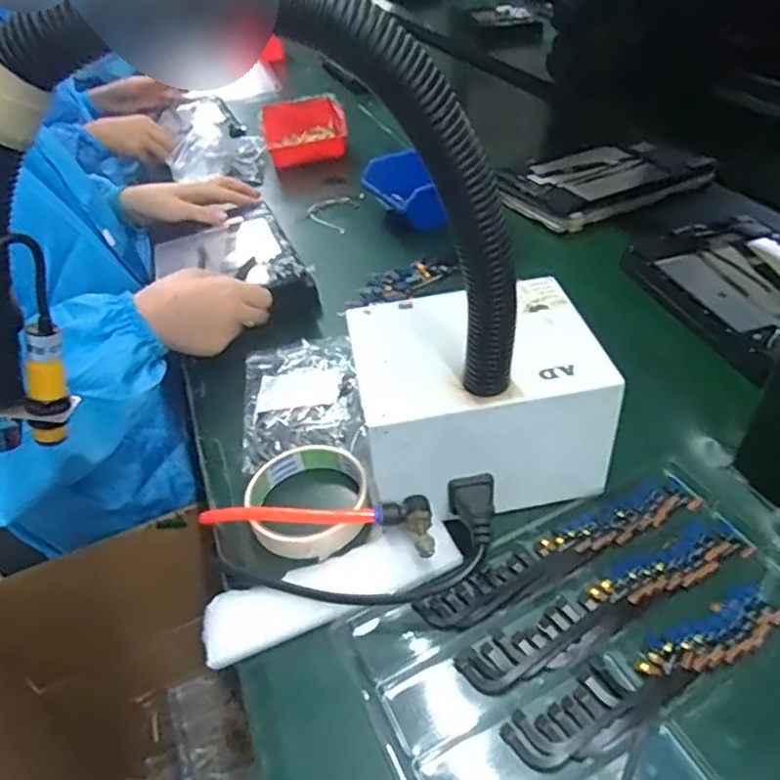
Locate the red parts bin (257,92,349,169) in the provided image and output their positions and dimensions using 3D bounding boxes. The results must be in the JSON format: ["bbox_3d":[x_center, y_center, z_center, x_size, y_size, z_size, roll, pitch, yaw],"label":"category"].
[{"bbox_3d":[-0.134,-0.400,0.961,0.124,0.071,0.125,-12,41,-6],"label":"red parts bin"}]

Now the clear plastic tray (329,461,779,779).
[{"bbox_3d":[0.132,0.155,0.330,0.258,0.009,0.212,-24,45,-18],"label":"clear plastic tray"}]

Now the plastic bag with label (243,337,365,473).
[{"bbox_3d":[-0.076,0.005,0.532,0.097,0.014,0.138,-9,42,-2],"label":"plastic bag with label"}]

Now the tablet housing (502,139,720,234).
[{"bbox_3d":[0.274,-0.274,0.779,0.268,0.021,0.156,-22,44,-17],"label":"tablet housing"}]

